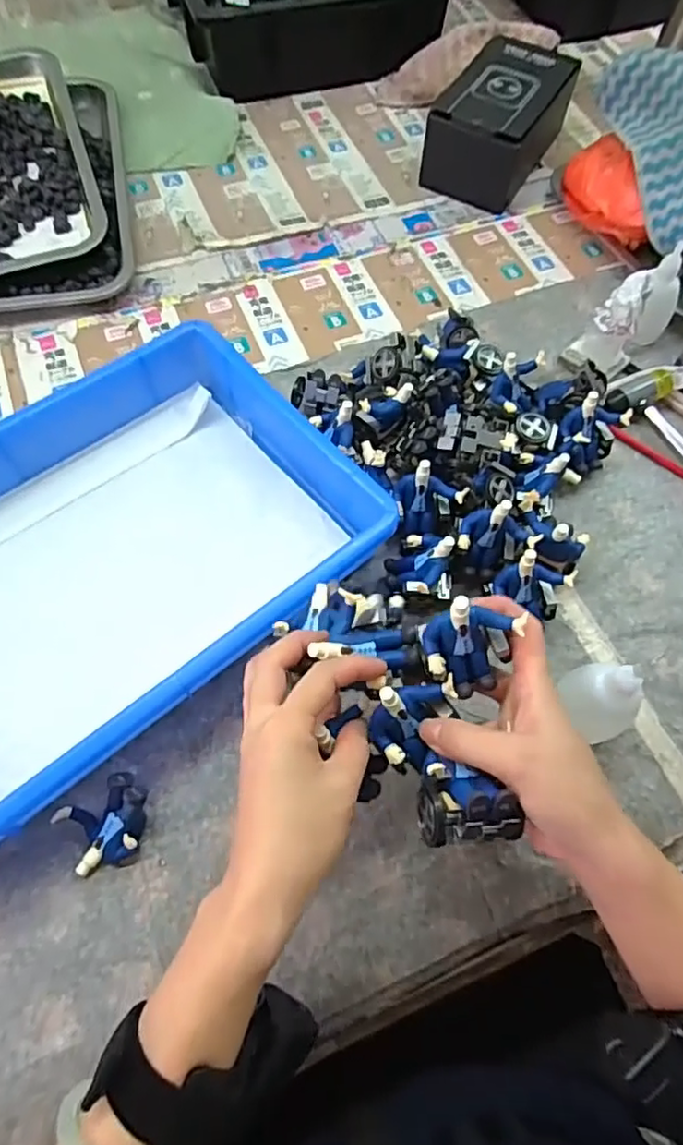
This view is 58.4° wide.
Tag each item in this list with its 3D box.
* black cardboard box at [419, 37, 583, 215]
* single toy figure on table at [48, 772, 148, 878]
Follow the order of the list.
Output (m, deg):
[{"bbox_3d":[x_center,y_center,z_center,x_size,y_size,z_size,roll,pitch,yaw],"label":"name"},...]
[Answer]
[{"bbox_3d":[0.171,-0.488,0.663,0.102,0.080,0.190,27,66,11],"label":"black cardboard box"},{"bbox_3d":[-0.137,0.149,0.359,0.054,0.034,0.044,-21,67,-12],"label":"single toy figure on table"}]

